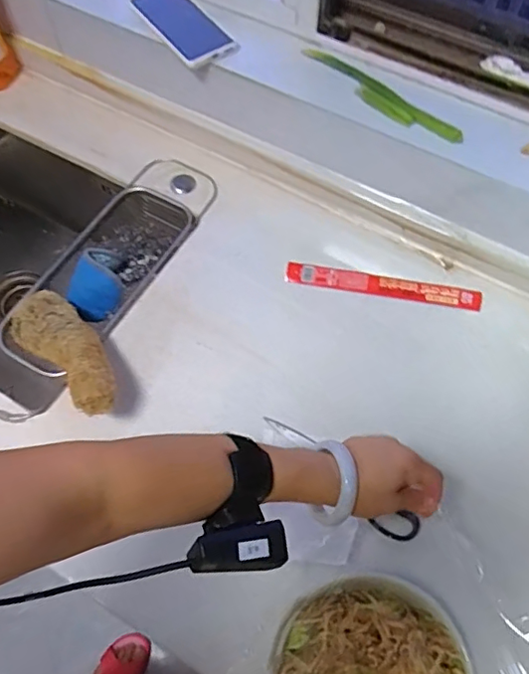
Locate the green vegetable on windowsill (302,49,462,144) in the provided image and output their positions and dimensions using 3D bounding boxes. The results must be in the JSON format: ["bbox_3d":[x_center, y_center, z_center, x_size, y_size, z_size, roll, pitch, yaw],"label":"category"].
[{"bbox_3d":[0.146,-0.307,0.706,0.034,0.019,0.232,-41,69,-20],"label":"green vegetable on windowsill"}]

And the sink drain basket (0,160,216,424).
[{"bbox_3d":[-0.221,-0.081,0.753,0.133,0.053,0.428,27,65,13],"label":"sink drain basket"}]

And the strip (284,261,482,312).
[{"bbox_3d":[0.156,-0.066,0.739,0.254,0.006,0.032,9,81,3],"label":"strip"}]

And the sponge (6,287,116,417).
[{"bbox_3d":[-0.233,0.016,0.651,0.076,0.044,0.210,-38,52,-19],"label":"sponge"}]

